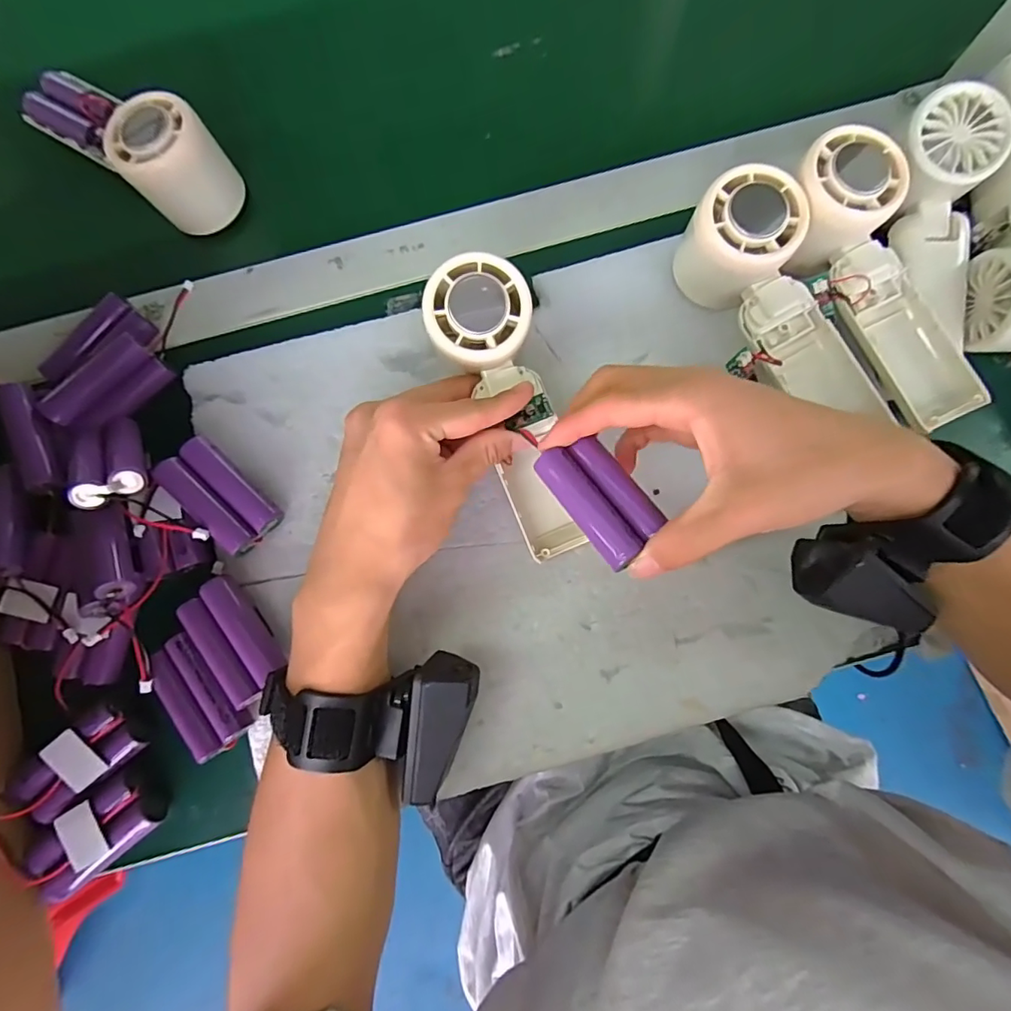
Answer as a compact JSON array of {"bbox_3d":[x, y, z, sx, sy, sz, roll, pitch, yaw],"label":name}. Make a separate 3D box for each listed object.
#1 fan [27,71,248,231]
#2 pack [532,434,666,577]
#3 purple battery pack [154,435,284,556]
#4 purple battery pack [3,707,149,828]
[{"bbox_3d":[-0.249,-0.239,0.330,0.153,0.053,0.054,34,84,6],"label":"fan"},{"bbox_3d":[0.046,-0.005,0.242,0.035,0.016,0.063,-33,80,-6],"label":"pack"},{"bbox_3d":[-0.164,-0.006,0.298,0.067,0.016,0.035,44,85,7],"label":"purple battery pack"},{"bbox_3d":[-0.237,0.142,0.285,0.068,0.018,0.034,-40,83,-4],"label":"purple battery pack"}]

